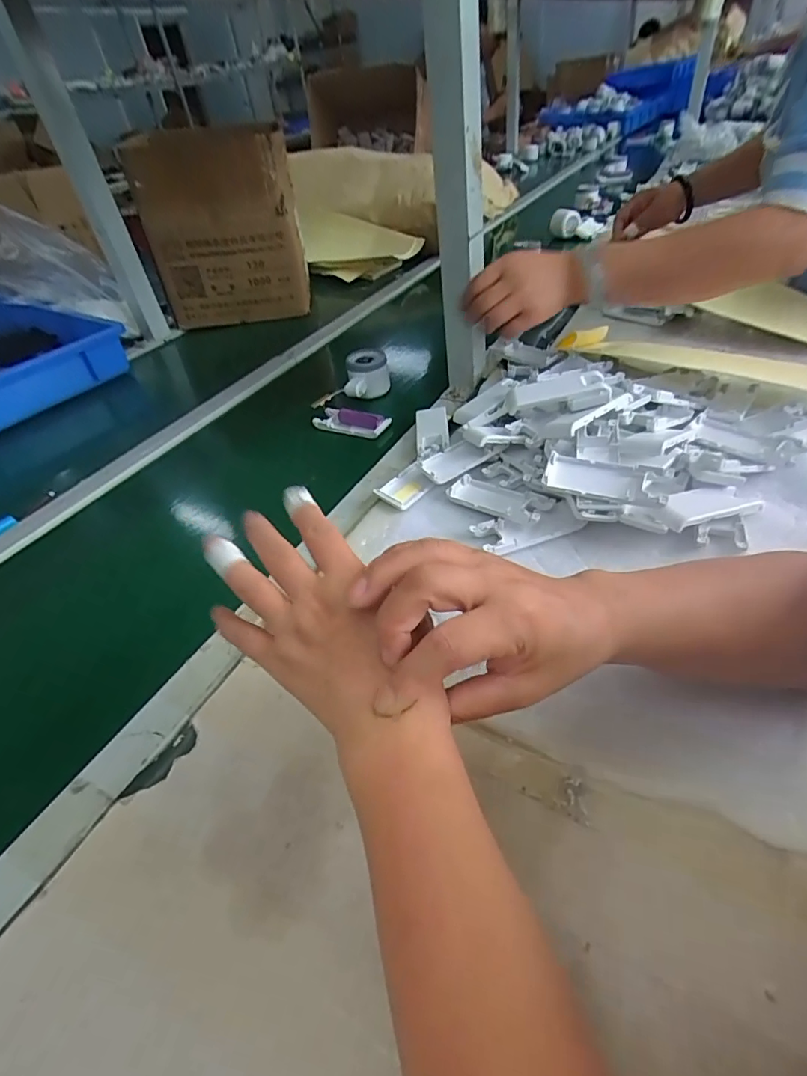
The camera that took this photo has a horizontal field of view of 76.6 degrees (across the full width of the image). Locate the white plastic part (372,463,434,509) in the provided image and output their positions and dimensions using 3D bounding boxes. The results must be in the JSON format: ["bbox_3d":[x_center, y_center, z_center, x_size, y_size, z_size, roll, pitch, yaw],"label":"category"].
[{"bbox_3d":[0.002,-0.053,0.545,0.040,0.019,0.059,28,54,35],"label":"white plastic part"}]

